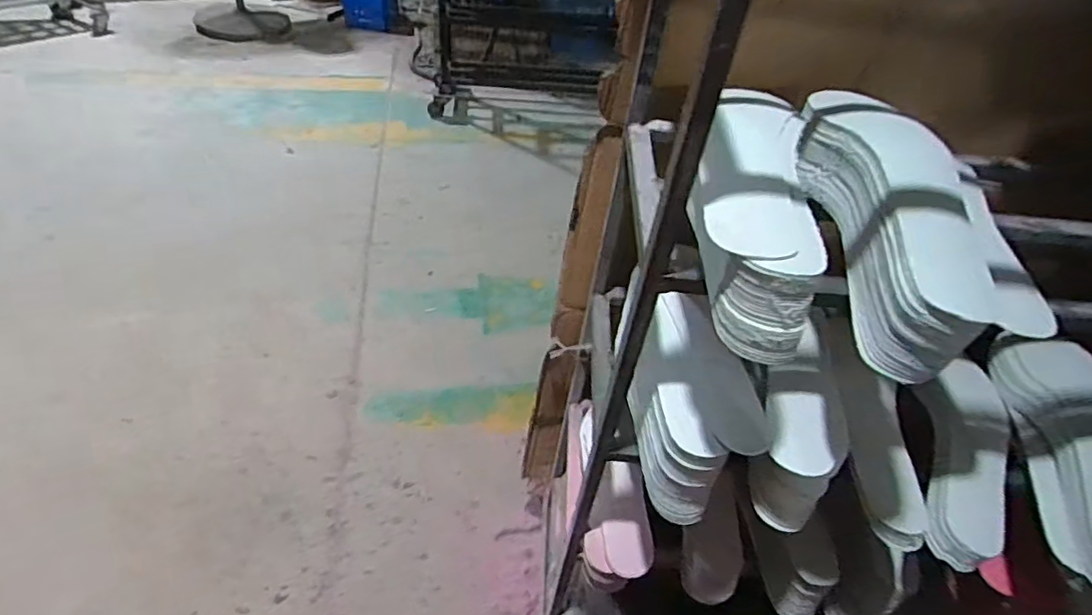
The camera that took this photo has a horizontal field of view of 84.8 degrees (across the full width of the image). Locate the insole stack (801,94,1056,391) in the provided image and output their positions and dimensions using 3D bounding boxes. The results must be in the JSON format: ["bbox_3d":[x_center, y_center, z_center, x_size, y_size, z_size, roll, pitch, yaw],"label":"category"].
[{"bbox_3d":[0.238,-0.076,0.433,0.081,0.087,0.284,7,40,1],"label":"insole stack"}]

